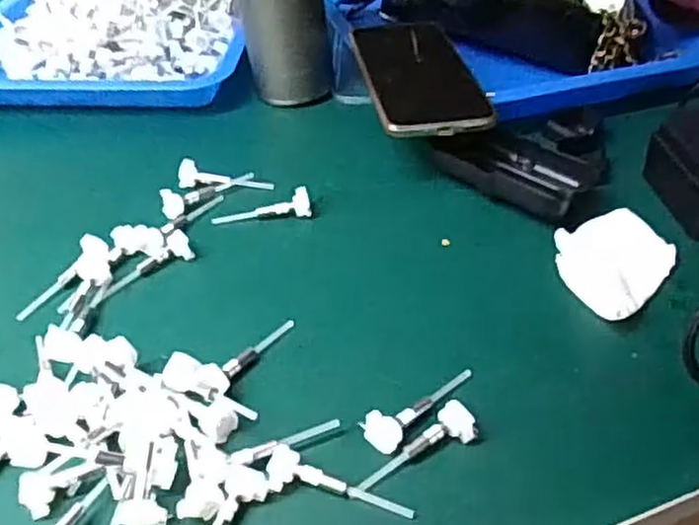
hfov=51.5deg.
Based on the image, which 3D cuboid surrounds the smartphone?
[{"bbox_3d":[0.048,-0.141,0.536,0.075,0.007,0.176,-8,40,-5],"label":"smartphone"}]

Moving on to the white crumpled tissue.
[{"bbox_3d":[0.156,0.001,0.418,0.071,0.011,0.071,-16,43,-16],"label":"white crumpled tissue"}]

